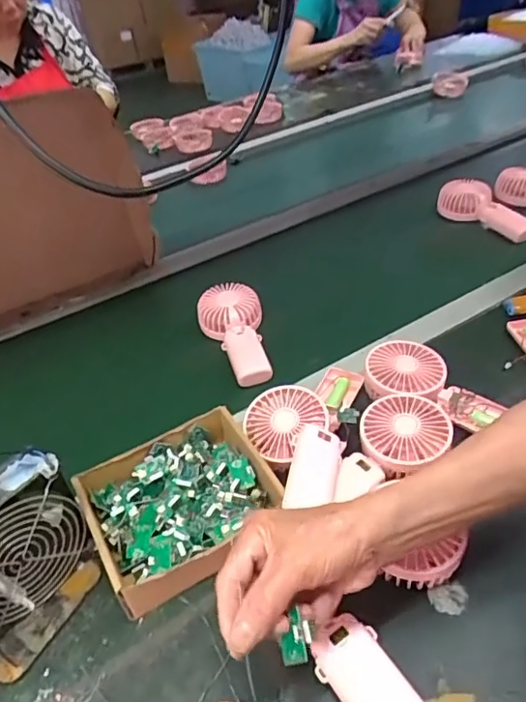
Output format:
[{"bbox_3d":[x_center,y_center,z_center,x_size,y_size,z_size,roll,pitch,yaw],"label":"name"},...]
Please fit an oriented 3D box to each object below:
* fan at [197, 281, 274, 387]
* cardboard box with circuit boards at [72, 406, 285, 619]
[{"bbox_3d":[-0.033,-0.020,0.729,0.085,0.037,0.173,-14,53,-10],"label":"fan"},{"bbox_3d":[-0.074,0.149,0.512,0.170,0.058,0.152,-23,41,-18],"label":"cardboard box with circuit boards"}]

